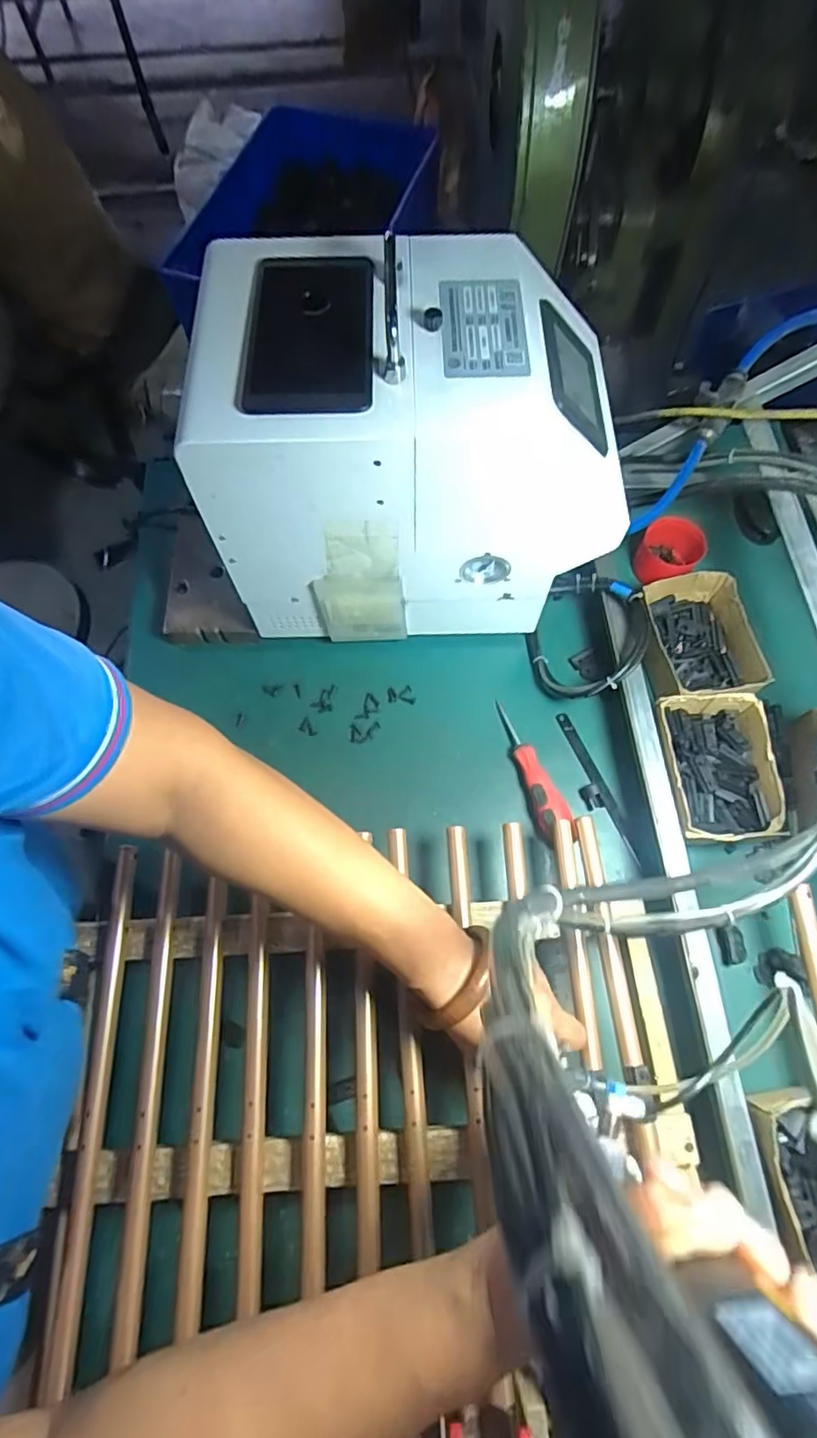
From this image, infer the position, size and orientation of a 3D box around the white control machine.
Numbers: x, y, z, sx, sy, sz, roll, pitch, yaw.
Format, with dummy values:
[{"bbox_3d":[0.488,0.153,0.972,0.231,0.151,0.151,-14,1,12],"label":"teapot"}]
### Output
[{"bbox_3d":[0.004,-0.236,0.574,0.336,0.293,0.216,-2,69,0],"label":"white control machine"}]

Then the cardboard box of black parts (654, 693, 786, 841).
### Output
[{"bbox_3d":[0.293,0.050,0.584,0.102,0.047,0.140,-2,69,0],"label":"cardboard box of black parts"}]

